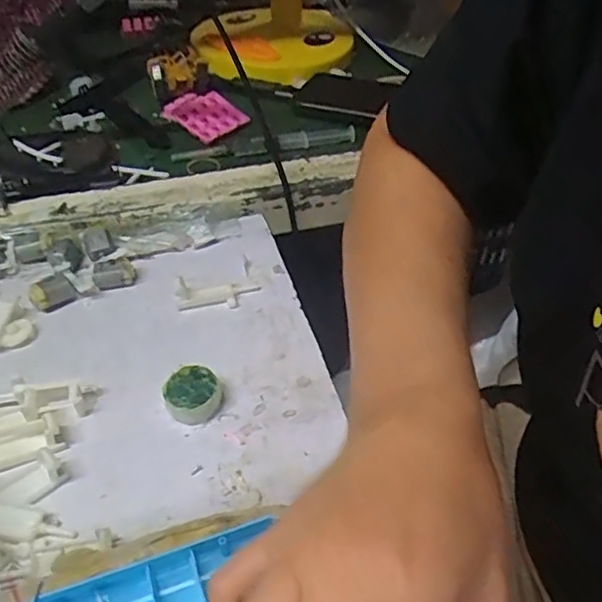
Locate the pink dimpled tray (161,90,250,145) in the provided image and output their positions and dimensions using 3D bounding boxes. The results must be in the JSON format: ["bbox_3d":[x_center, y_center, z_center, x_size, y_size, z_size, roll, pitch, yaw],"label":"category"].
[{"bbox_3d":[-0.099,-0.191,0.640,0.065,0.015,0.087,-32,52,-31],"label":"pink dimpled tray"}]

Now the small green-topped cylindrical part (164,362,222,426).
[{"bbox_3d":[-0.065,0.056,0.381,0.033,0.017,0.030,1,43,-1],"label":"small green-topped cylindrical part"}]

